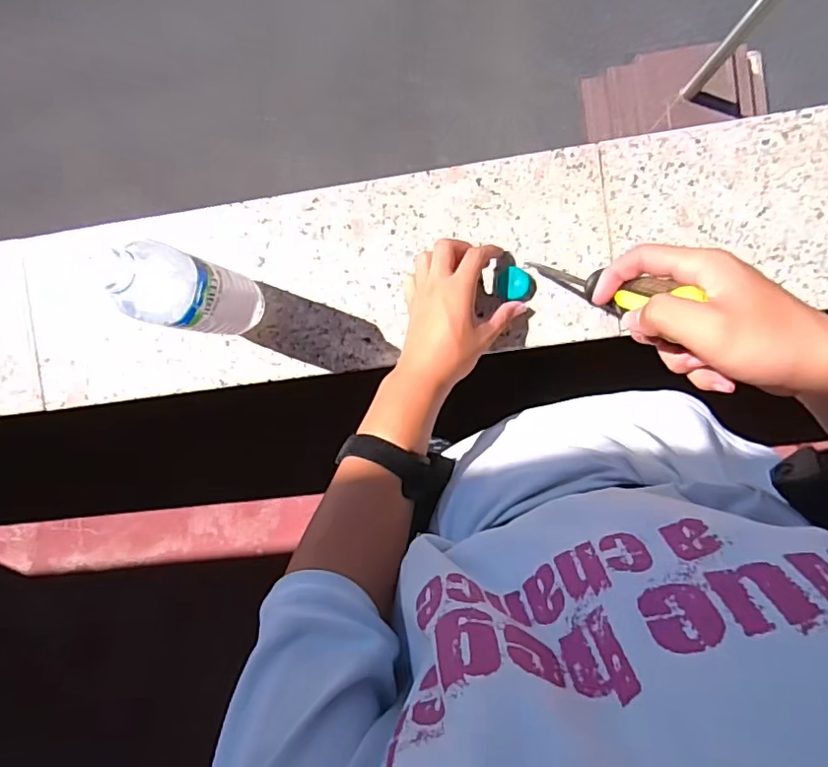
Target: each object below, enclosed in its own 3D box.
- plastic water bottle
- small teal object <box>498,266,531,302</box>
[{"bbox_3d":[-0.184,-0.077,0.483,0.052,0.207,0.058,21,96,5],"label":"plastic water bottle"},{"bbox_3d":[0.098,-0.097,0.545,0.031,0.008,0.031,8,95,4],"label":"small teal object"}]

